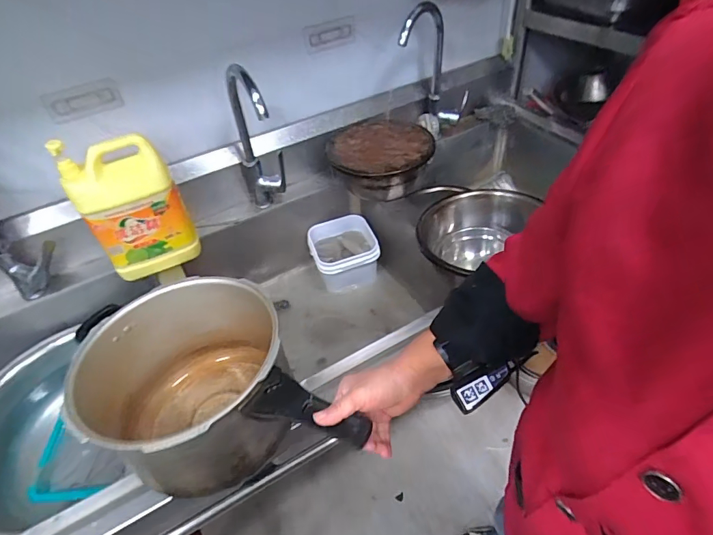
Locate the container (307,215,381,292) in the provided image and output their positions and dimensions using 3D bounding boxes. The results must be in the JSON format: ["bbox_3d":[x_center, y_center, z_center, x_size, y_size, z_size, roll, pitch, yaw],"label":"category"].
[{"bbox_3d":[-0.033,-0.038,1.220,0.182,0.125,0.180,-17,45,-10],"label":"container"}]

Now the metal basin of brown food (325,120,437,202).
[{"bbox_3d":[0.065,-0.284,1.114,0.254,0.101,0.267,-4,44,4],"label":"metal basin of brown food"}]

